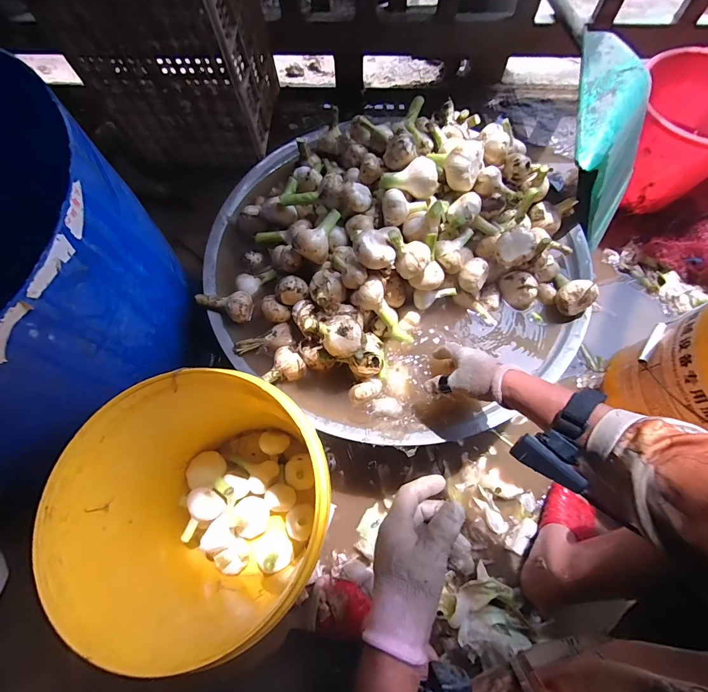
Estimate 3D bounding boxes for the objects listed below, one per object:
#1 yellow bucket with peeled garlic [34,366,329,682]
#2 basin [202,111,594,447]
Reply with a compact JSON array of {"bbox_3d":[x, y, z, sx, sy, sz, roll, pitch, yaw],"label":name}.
[{"bbox_3d":[-0.179,0.219,0.522,0.297,0.323,0.282,-1,68,2],"label":"yellow bucket with peeled garlic"},{"bbox_3d":[0.048,-0.162,0.588,0.567,0.152,0.610,-1,68,2],"label":"basin"}]

